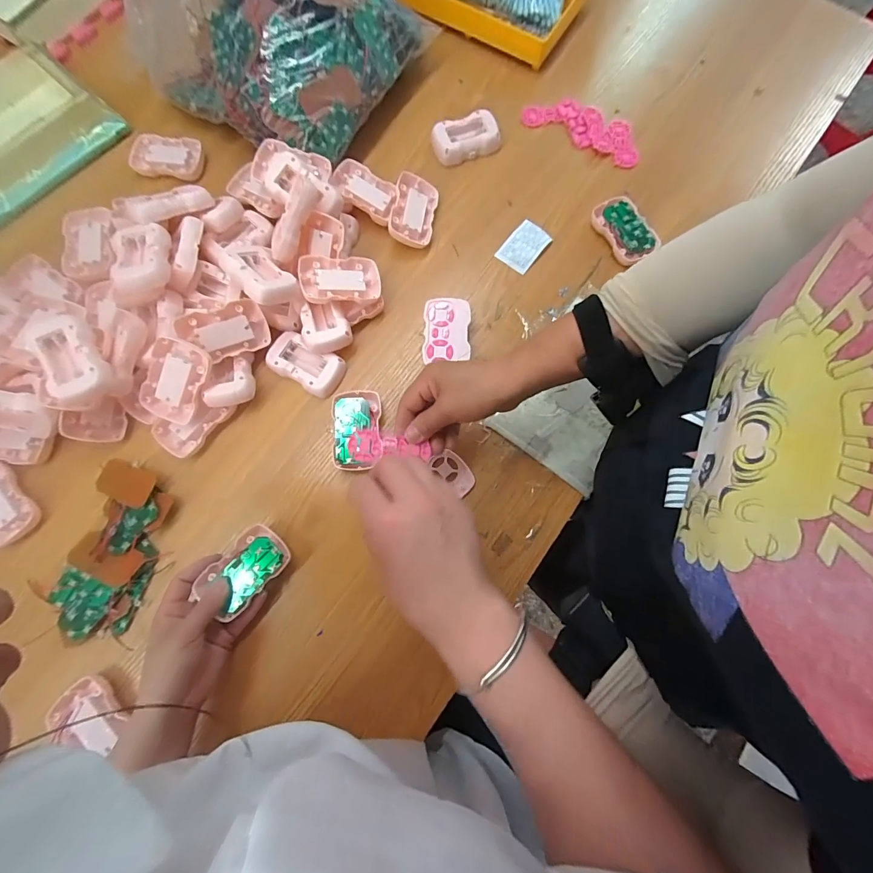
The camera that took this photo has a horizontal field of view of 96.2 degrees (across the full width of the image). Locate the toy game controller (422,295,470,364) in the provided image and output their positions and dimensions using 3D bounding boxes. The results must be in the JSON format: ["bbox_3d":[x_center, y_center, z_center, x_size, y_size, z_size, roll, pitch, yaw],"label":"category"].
[{"bbox_3d":[0.013,-0.126,0.479,0.054,0.030,0.078,3,78,0],"label":"toy game controller"}]

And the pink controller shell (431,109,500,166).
[{"bbox_3d":[0.041,-0.411,0.538,0.090,0.024,0.051,-17,78,-5],"label":"pink controller shell"}]

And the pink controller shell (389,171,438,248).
[{"bbox_3d":[-0.030,-0.292,0.511,0.055,0.017,0.091,14,76,-23],"label":"pink controller shell"}]

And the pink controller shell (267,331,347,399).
[{"bbox_3d":[-0.155,-0.086,0.468,0.088,0.023,0.052,29,79,5],"label":"pink controller shell"}]

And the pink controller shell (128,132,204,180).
[{"bbox_3d":[-0.369,-0.380,0.532,0.089,0.016,0.057,6,78,1],"label":"pink controller shell"}]

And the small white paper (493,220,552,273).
[{"bbox_3d":[0.116,-0.250,0.514,0.047,0.011,0.071,38,80,7],"label":"small white paper"}]

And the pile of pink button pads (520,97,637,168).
[{"bbox_3d":[0.210,-0.443,0.555,0.172,0.013,0.073,26,78,4],"label":"pile of pink button pads"}]

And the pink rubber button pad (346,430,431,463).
[{"bbox_3d":[-0.045,0.010,0.378,0.078,0.007,0.029,4,78,-4],"label":"pink rubber button pad"}]

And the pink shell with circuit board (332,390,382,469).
[{"bbox_3d":[-0.090,-0.008,0.450,0.054,0.023,0.089,-6,78,-2],"label":"pink shell with circuit board"}]

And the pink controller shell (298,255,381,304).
[{"bbox_3d":[-0.113,-0.184,0.461,0.092,0.015,0.058,-1,76,-19],"label":"pink controller shell"}]

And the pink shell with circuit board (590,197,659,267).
[{"bbox_3d":[0.246,-0.272,0.514,0.054,0.019,0.093,-29,80,-8],"label":"pink shell with circuit board"}]

